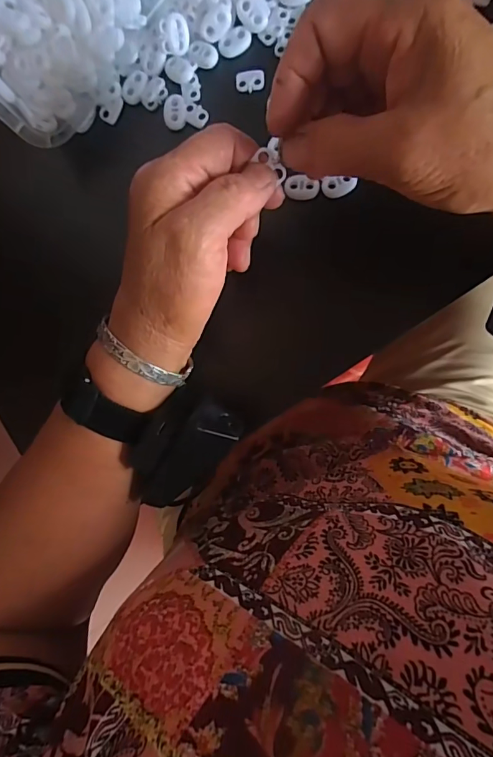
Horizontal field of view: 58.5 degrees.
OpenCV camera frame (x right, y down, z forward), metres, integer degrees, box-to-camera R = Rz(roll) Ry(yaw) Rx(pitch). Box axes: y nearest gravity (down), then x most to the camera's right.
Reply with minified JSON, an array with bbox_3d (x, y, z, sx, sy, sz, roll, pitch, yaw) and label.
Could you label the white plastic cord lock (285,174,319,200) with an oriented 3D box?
[{"bbox_3d":[0.036,-0.123,0.284,0.021,0.005,0.013,1,89,7],"label":"white plastic cord lock"}]

